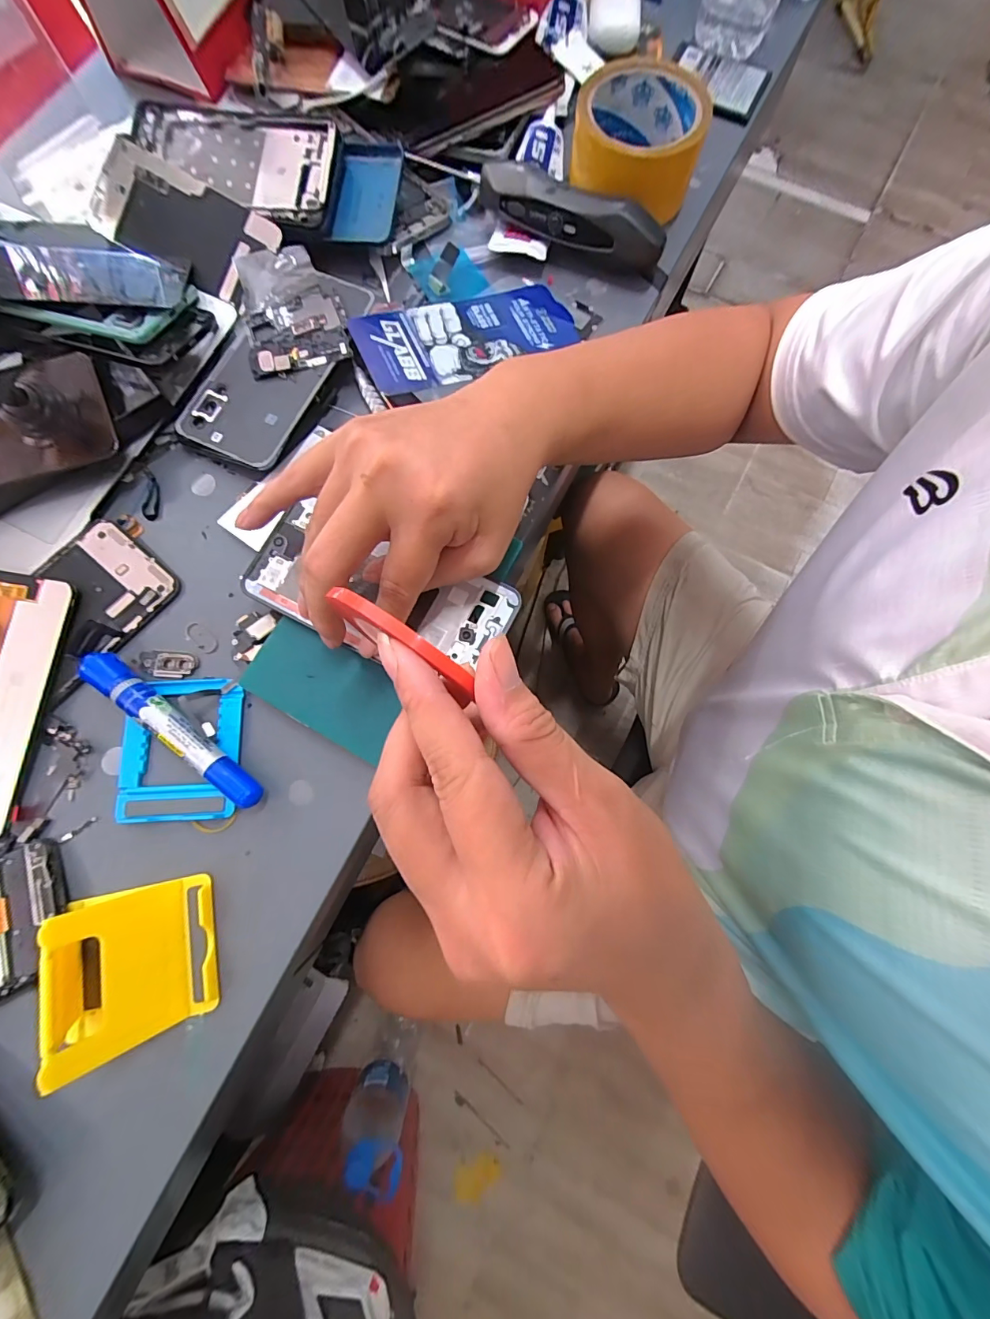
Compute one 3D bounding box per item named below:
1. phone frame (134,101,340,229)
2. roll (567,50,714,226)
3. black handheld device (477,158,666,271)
[{"bbox_3d":[-0.195,-0.371,0.335,0.164,0.010,0.075,14,89,6],"label":"phone frame"},{"bbox_3d":[0.107,-0.397,0.346,0.092,0.048,0.100,0,77,0],"label":"roll"},{"bbox_3d":[0.054,-0.329,0.340,0.144,0.038,0.026,23,79,5],"label":"black handheld device"}]

